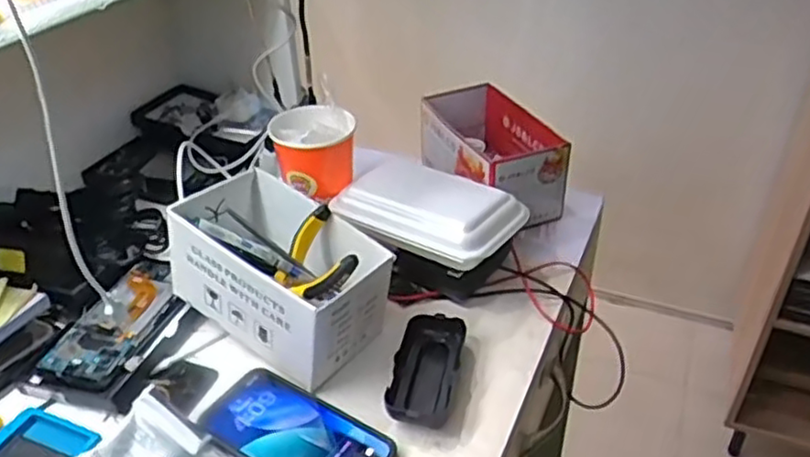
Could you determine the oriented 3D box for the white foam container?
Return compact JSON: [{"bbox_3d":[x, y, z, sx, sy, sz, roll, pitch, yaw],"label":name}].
[{"bbox_3d":[0.022,-0.021,0.661,0.176,0.040,0.110,19,40,26],"label":"white foam container"}]

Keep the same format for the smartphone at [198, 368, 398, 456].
[{"bbox_3d":[-0.081,0.160,0.528,0.144,0.015,0.076,20,41,27],"label":"smartphone"}]

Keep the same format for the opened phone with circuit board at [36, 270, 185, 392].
[{"bbox_3d":[-0.259,0.088,0.624,0.080,0.019,0.138,12,38,18],"label":"opened phone with circuit board"}]

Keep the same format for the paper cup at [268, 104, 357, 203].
[{"bbox_3d":[-0.092,-0.078,0.708,0.082,0.068,0.075,-1,36,1],"label":"paper cup"}]

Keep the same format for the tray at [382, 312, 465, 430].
[{"bbox_3d":[0.017,0.118,0.574,0.052,0.023,0.110,7,36,11],"label":"tray"}]

